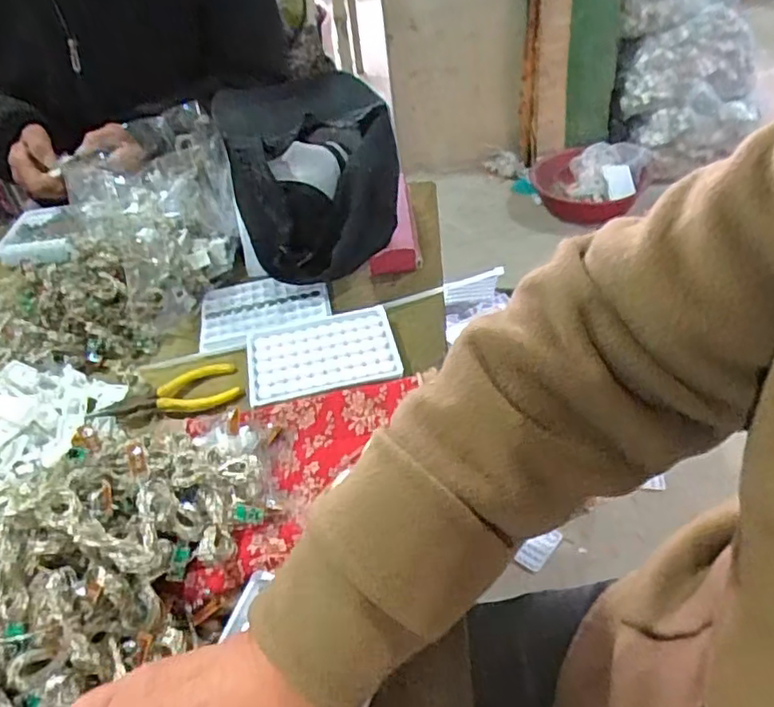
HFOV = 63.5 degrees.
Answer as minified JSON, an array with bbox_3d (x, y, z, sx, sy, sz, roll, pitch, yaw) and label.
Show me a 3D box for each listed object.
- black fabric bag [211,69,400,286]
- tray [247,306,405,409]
[{"bbox_3d":[-0.079,-0.191,0.666,0.162,0.132,0.228,-16,42,-9],"label":"black fabric bag"},{"bbox_3d":[-0.058,0.003,0.557,0.132,0.013,0.101,-12,42,-4],"label":"tray"}]

